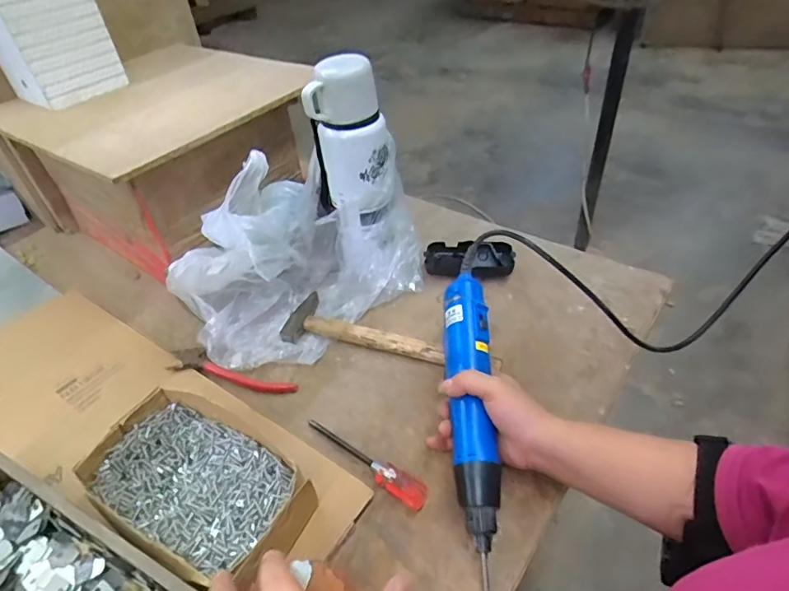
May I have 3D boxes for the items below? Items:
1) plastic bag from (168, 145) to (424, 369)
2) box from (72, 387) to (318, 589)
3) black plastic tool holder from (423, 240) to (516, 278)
[{"bbox_3d":[-0.115,-0.050,0.582,0.274,0.142,0.185,-32,49,-28],"label":"plastic bag"},{"bbox_3d":[-0.158,0.159,0.410,0.200,0.058,0.117,20,47,24],"label":"box"},{"bbox_3d":[0.096,-0.046,0.638,0.110,0.037,0.053,4,43,9],"label":"black plastic tool holder"}]

